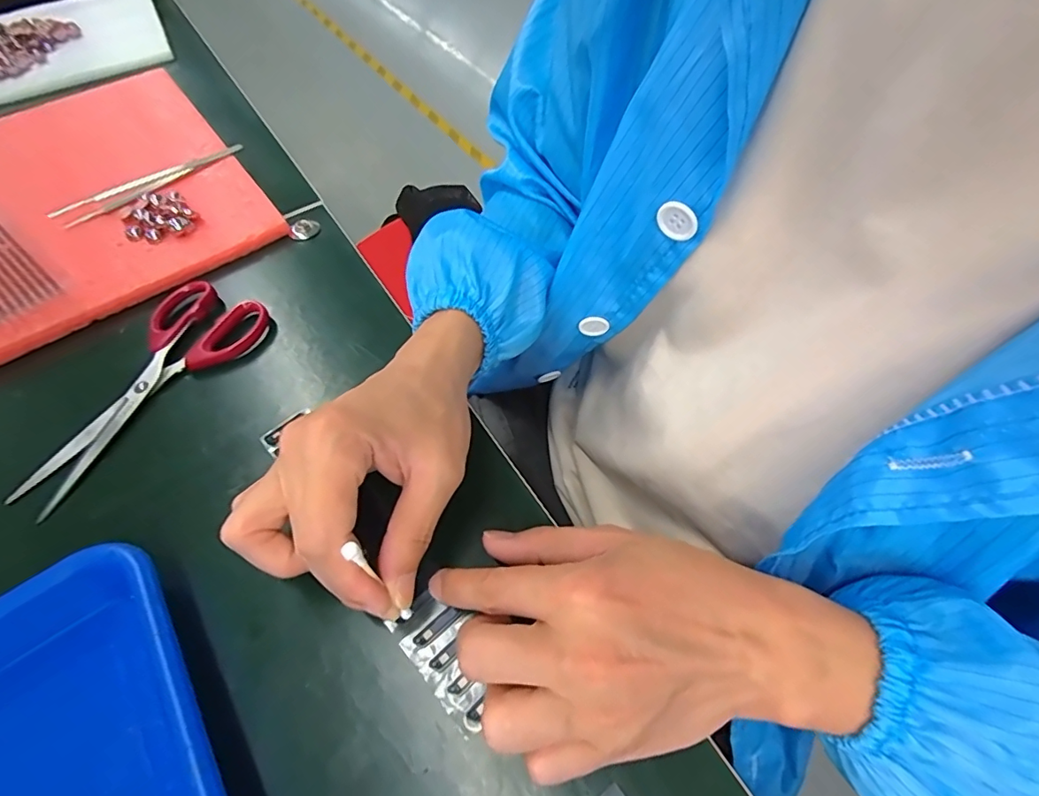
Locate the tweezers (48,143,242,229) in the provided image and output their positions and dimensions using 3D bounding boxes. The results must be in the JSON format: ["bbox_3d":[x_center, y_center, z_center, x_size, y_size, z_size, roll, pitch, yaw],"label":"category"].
[{"bbox_3d":[-0.306,-0.183,0.419,0.021,0.012,0.152,38,66,23],"label":"tweezers"}]

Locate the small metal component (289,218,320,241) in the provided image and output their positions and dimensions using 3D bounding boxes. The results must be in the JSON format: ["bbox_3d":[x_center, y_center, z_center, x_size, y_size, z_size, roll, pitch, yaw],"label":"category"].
[{"bbox_3d":[-0.173,-0.137,0.403,0.021,0.009,0.021,-1,58,1],"label":"small metal component"}]

